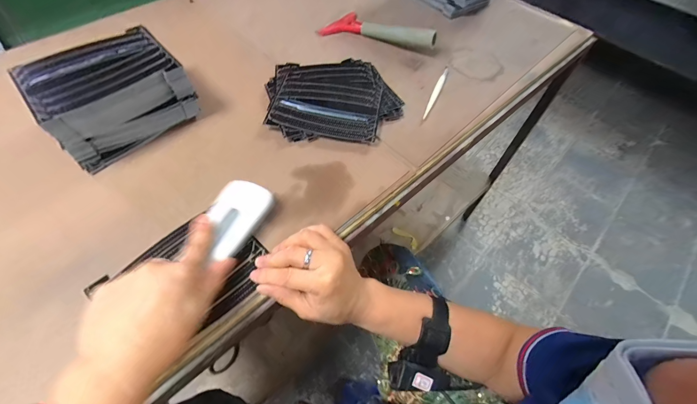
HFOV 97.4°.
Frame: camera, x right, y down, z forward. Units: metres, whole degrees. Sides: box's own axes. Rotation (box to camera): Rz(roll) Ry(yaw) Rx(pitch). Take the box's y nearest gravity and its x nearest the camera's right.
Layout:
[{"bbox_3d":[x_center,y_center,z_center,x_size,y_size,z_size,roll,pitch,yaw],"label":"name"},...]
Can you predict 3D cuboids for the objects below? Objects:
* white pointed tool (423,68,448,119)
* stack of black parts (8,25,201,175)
[{"bbox_3d":[0.145,-0.183,0.503,0.011,0.011,0.135,23,60,12],"label":"white pointed tool"},{"bbox_3d":[-0.308,-0.139,0.406,0.168,0.088,0.123,-36,68,-22],"label":"stack of black parts"}]

